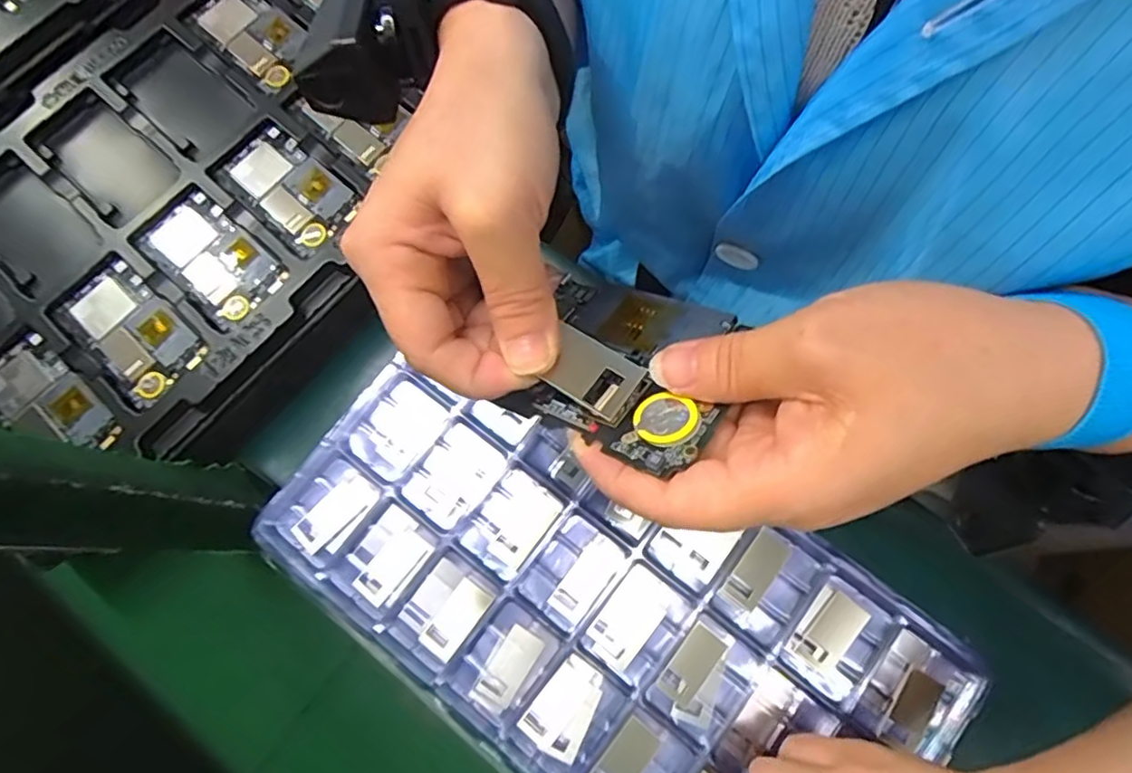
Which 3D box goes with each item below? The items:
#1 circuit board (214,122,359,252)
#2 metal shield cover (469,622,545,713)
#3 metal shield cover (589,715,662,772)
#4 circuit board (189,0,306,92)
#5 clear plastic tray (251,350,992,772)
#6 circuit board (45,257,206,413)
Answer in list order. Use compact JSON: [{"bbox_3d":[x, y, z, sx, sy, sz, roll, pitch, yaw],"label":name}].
[{"bbox_3d":[-0.231,-0.167,0.533,0.124,0.012,0.063,42,83,12],"label":"circuit board"},{"bbox_3d":[-0.034,0.164,0.371,0.023,0.004,0.047,31,81,11],"label":"metal shield cover"},{"bbox_3d":[0.032,0.208,0.354,0.023,0.004,0.043,39,82,12],"label":"metal shield cover"},{"bbox_3d":[-0.280,-0.321,0.576,0.129,0.008,0.060,41,83,12],"label":"circuit board"},{"bbox_3d":[0.017,0.125,0.375,0.378,0.024,0.196,35,81,11],"label":"clear plastic tray"},{"bbox_3d":[-0.343,-0.044,0.501,0.125,0.006,0.070,39,82,12],"label":"circuit board"}]

